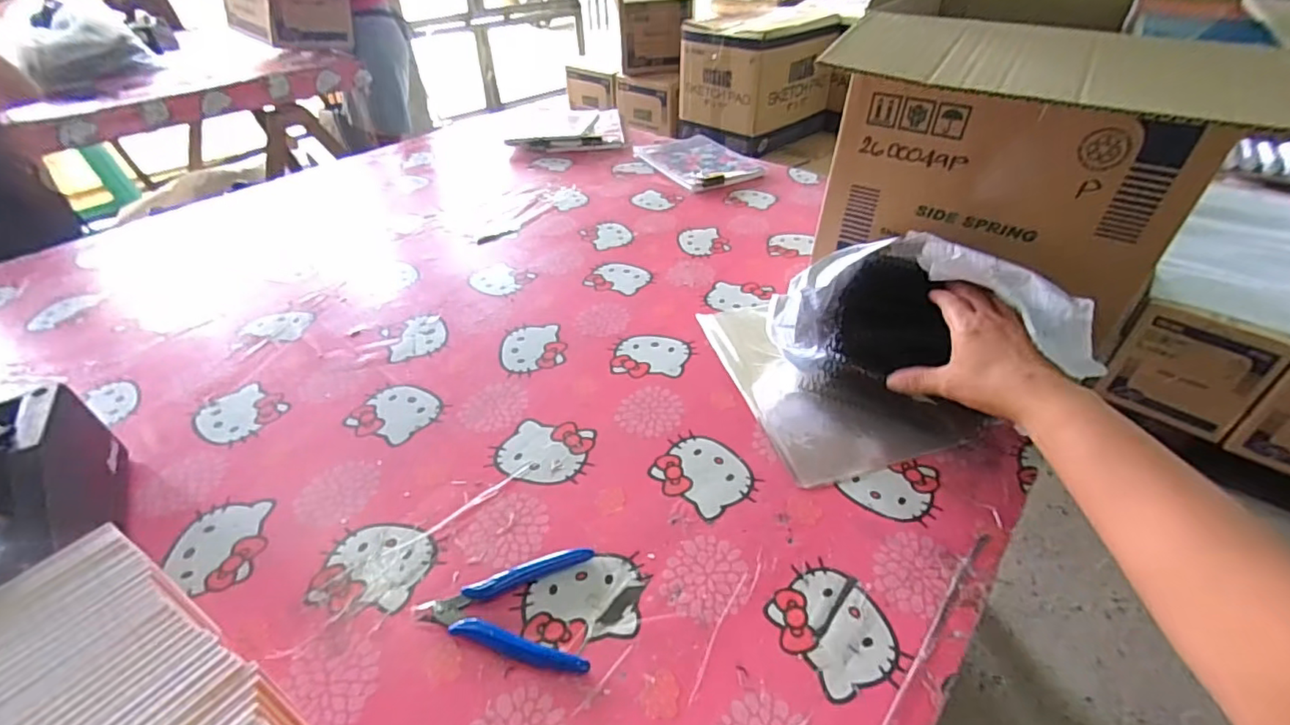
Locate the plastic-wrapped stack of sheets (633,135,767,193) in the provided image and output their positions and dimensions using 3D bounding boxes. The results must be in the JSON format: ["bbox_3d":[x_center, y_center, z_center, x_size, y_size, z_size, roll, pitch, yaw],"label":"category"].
[{"bbox_3d":[0.096,-0.375,1.037,0.164,0.018,0.249,-17,43,-19],"label":"plastic-wrapped stack of sheets"}]

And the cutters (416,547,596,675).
[{"bbox_3d":[-0.095,0.167,0.392,0.118,0.005,0.081,3,40,3],"label":"cutters"}]

